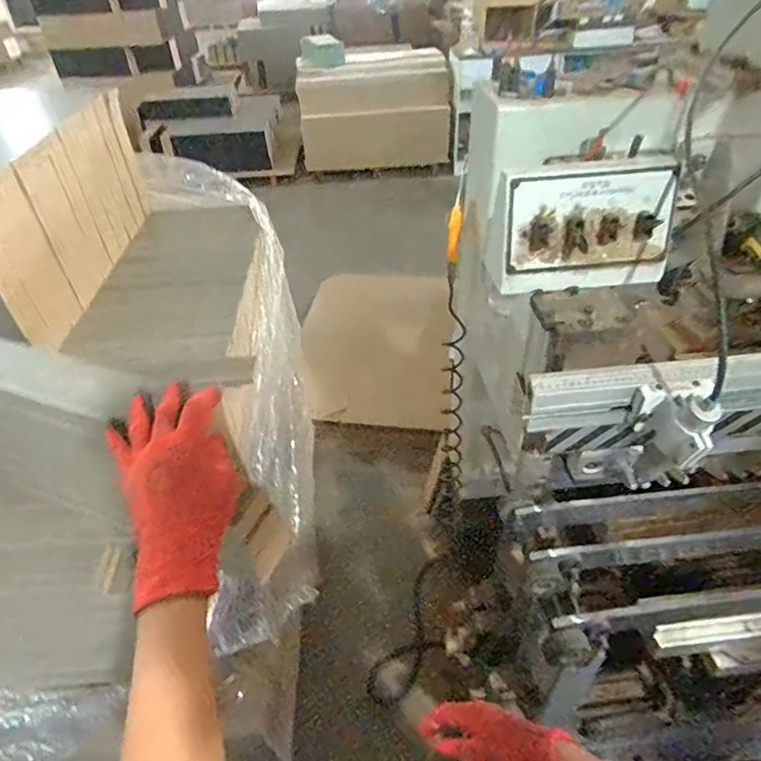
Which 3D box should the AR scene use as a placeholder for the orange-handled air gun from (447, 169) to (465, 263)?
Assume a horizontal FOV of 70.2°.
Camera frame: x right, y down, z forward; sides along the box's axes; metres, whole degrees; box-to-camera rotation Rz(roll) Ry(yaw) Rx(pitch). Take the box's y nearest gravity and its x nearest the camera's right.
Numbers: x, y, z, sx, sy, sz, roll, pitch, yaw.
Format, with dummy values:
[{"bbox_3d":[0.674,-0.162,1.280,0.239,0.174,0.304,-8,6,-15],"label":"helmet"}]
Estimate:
[{"bbox_3d":[0.169,-0.367,1.224,0.030,0.188,0.054,0,40,4],"label":"orange-handled air gun"}]

